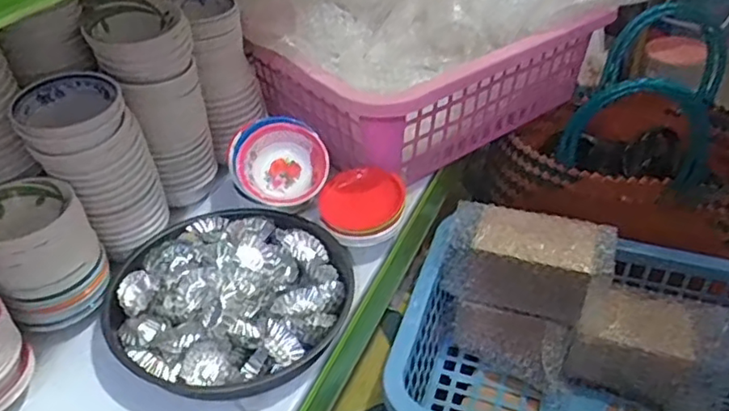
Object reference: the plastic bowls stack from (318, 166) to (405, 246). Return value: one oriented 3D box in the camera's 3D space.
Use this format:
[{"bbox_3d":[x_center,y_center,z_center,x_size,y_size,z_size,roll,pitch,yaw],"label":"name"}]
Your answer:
[{"bbox_3d":[-0.003,0.000,0.630,0.083,0.030,0.084,8,67,7],"label":"plastic bowls stack"}]

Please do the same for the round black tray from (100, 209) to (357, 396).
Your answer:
[{"bbox_3d":[-0.119,0.074,0.567,0.211,0.043,0.196,0,39,0],"label":"round black tray"}]

